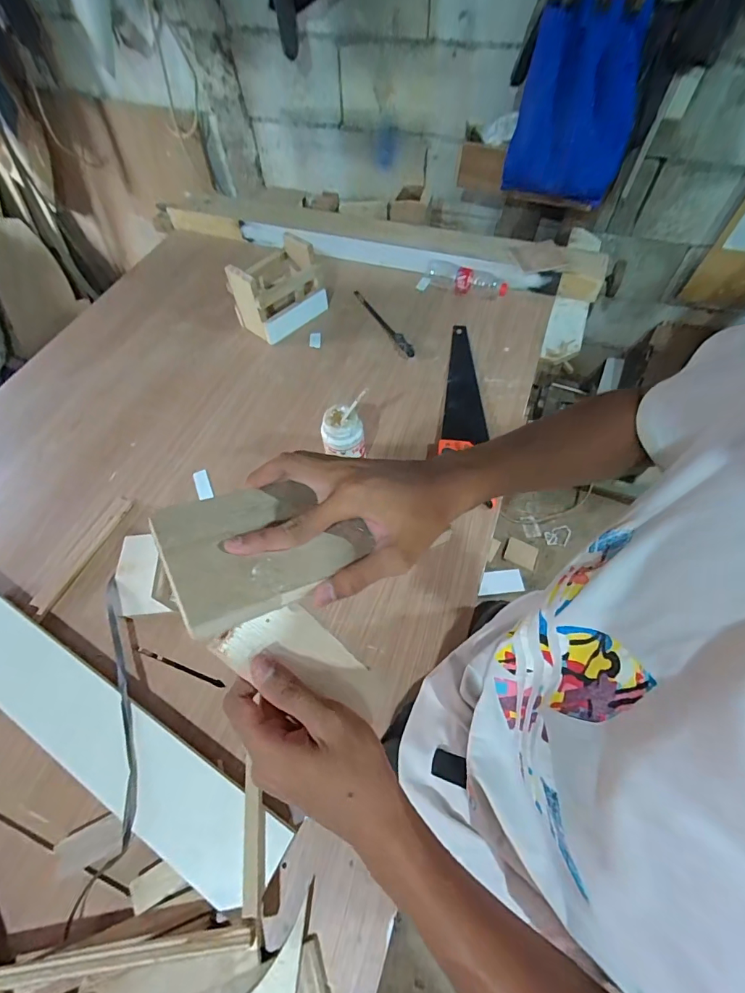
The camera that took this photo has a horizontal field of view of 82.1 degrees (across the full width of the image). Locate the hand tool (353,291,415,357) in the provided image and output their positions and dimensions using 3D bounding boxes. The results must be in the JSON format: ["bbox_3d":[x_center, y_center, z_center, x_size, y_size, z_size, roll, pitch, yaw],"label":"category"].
[{"bbox_3d":[0.026,-0.456,1.126,0.038,0.031,0.283,-27,61,-14],"label":"hand tool"}]

